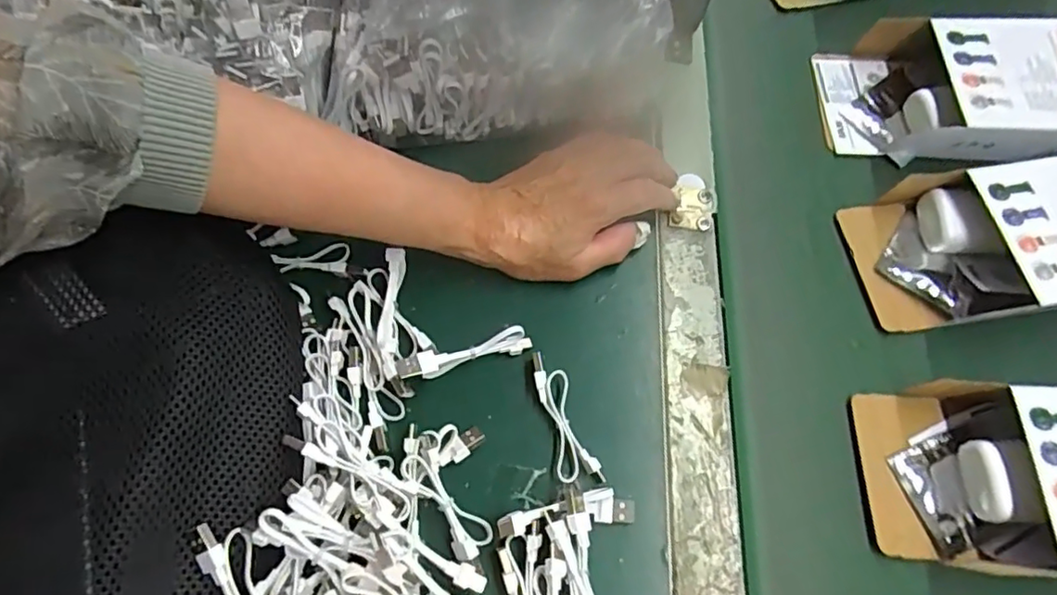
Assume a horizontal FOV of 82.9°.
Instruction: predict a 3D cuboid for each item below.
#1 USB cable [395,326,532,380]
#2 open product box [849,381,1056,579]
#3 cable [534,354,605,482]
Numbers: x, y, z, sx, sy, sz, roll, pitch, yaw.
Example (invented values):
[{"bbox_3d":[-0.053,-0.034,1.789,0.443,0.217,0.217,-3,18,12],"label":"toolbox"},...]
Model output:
[{"bbox_3d":[-0.036,0.033,0.350,0.078,0.018,0.013,-16,63,-9],"label":"USB cable"},{"bbox_3d":[0.329,0.107,0.345,0.252,0.061,0.103,3,62,1],"label":"open product box"},{"bbox_3d":[0.021,0.067,0.345,0.023,0.012,0.078,-13,63,-7],"label":"cable"}]

